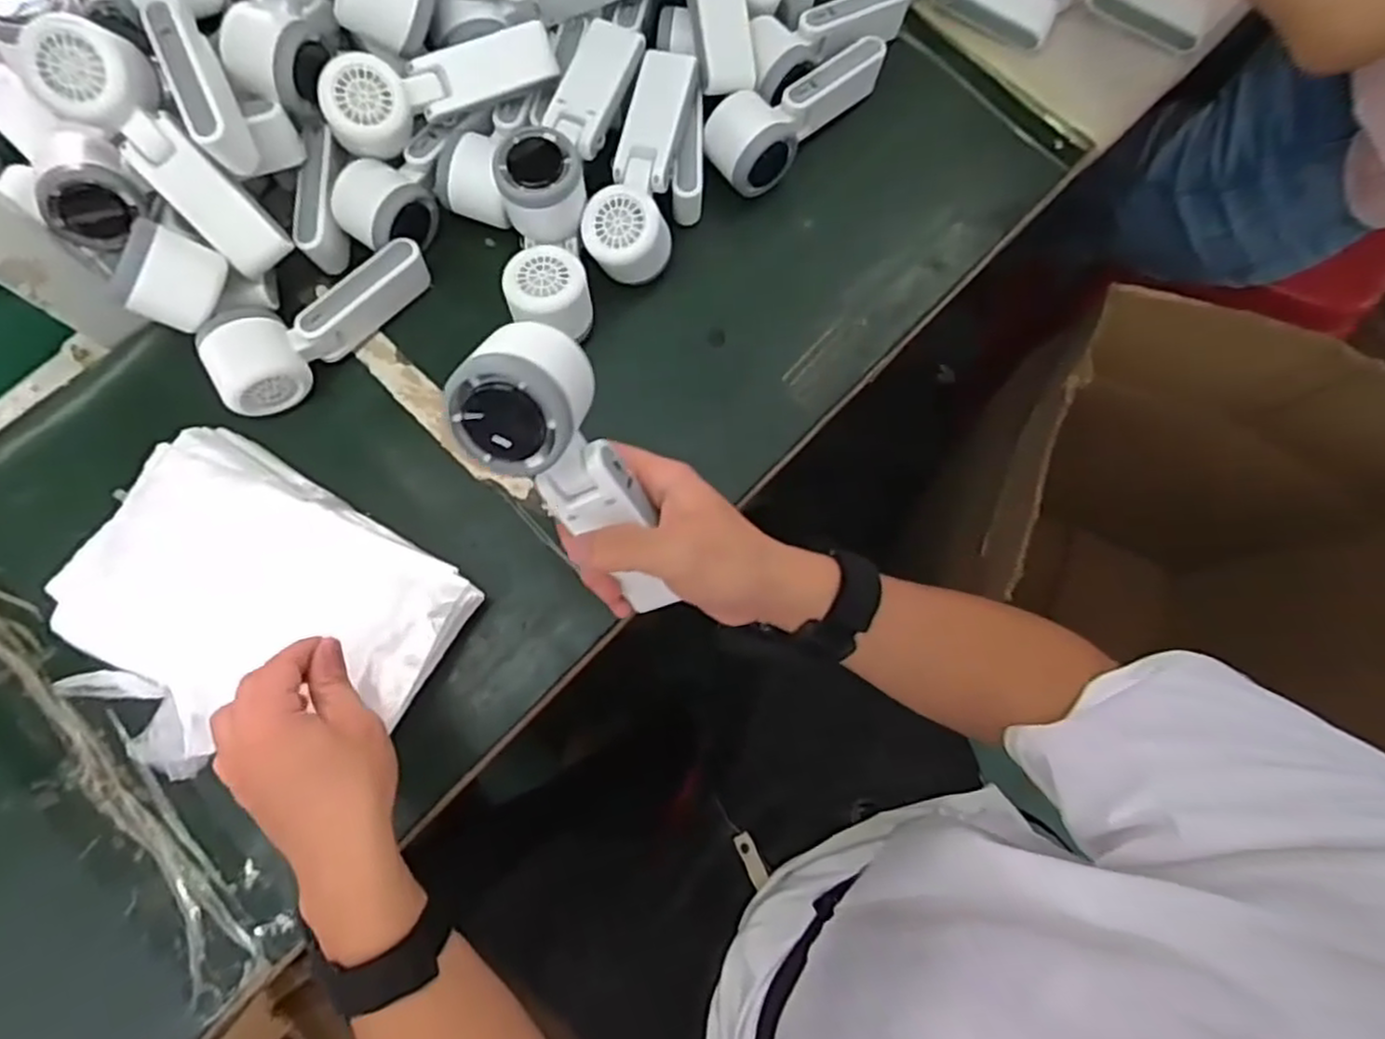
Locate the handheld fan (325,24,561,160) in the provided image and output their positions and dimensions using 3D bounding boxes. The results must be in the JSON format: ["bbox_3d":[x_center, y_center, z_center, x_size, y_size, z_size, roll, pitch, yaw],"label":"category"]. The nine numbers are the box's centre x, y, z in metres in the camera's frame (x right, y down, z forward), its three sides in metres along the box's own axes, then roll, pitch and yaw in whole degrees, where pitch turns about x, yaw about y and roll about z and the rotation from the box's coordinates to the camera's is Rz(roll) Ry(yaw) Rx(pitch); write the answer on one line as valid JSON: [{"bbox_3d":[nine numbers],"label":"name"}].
[{"bbox_3d":[-0.177,-0.308,0.520,0.166,0.049,0.052,-26,78,-7],"label":"handheld fan"}]

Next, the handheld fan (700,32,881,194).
[{"bbox_3d":[0.081,-0.327,0.573,0.059,0.048,0.167,44,80,9],"label":"handheld fan"}]

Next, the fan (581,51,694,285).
[{"bbox_3d":[-0.039,-0.258,0.548,0.059,0.063,0.159,9,76,2],"label":"fan"}]

